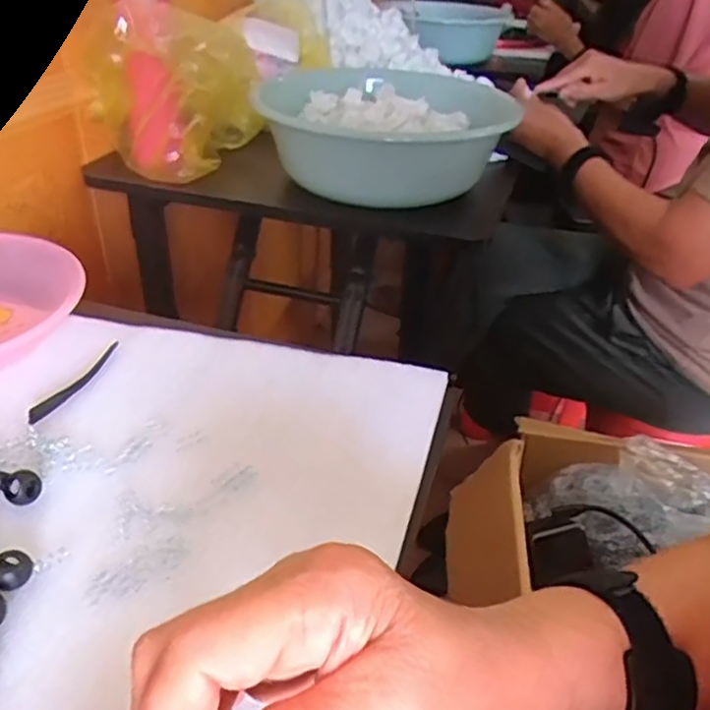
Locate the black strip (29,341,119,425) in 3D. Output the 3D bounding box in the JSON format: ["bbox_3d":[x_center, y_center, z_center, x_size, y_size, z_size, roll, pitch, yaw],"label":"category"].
[{"bbox_3d":[-0.177,0.015,0.424,0.011,0.004,0.086,15,36,15],"label":"black strip"}]

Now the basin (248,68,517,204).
[{"bbox_3d":[0.046,-0.250,0.766,0.253,0.093,0.252,3,35,-2],"label":"basin"}]

